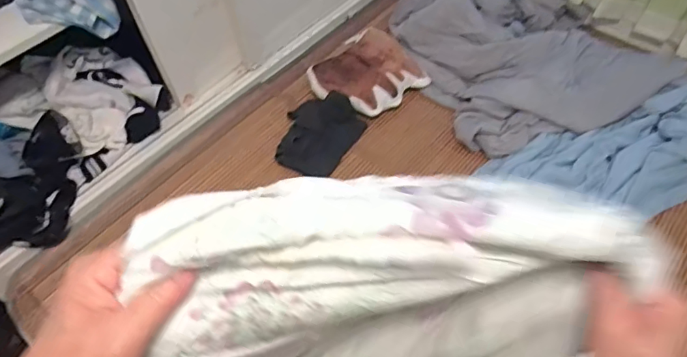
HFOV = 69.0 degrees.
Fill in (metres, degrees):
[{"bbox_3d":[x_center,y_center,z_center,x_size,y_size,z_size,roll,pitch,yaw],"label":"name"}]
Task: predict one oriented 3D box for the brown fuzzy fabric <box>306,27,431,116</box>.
[{"bbox_3d":[0.041,-0.262,1.229,0.240,0.066,0.241,-2,55,2],"label":"brown fuzzy fabric"}]

